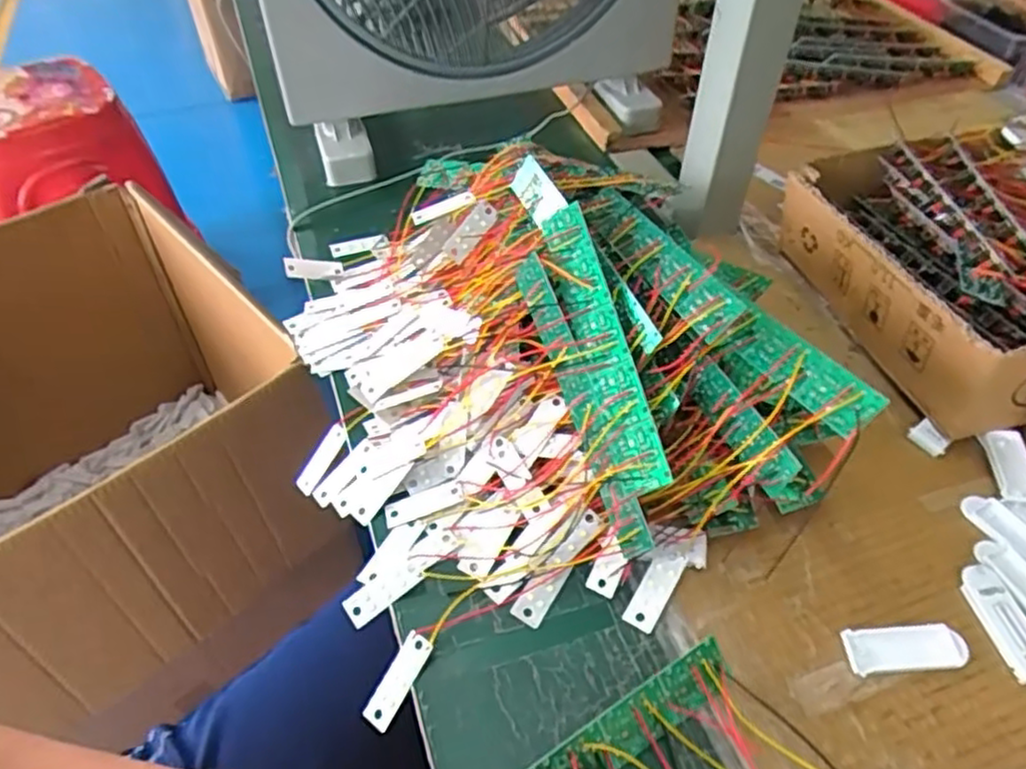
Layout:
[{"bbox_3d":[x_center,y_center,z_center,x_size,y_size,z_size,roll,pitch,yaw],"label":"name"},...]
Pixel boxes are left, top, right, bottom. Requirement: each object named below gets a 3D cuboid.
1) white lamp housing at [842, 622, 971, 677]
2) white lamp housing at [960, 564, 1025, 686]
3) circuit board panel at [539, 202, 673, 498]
[{"bbox_3d":[0.193,0.130,0.346,0.057,0.006,0.021,-3,49,-2],"label":"white lamp housing"},{"bbox_3d":[0.247,0.119,0.354,0.022,0.006,0.058,-9,49,-7],"label":"white lamp housing"},{"bbox_3d":[0.045,-0.023,0.383,0.030,0.008,0.169,-24,65,20],"label":"circuit board panel"}]

